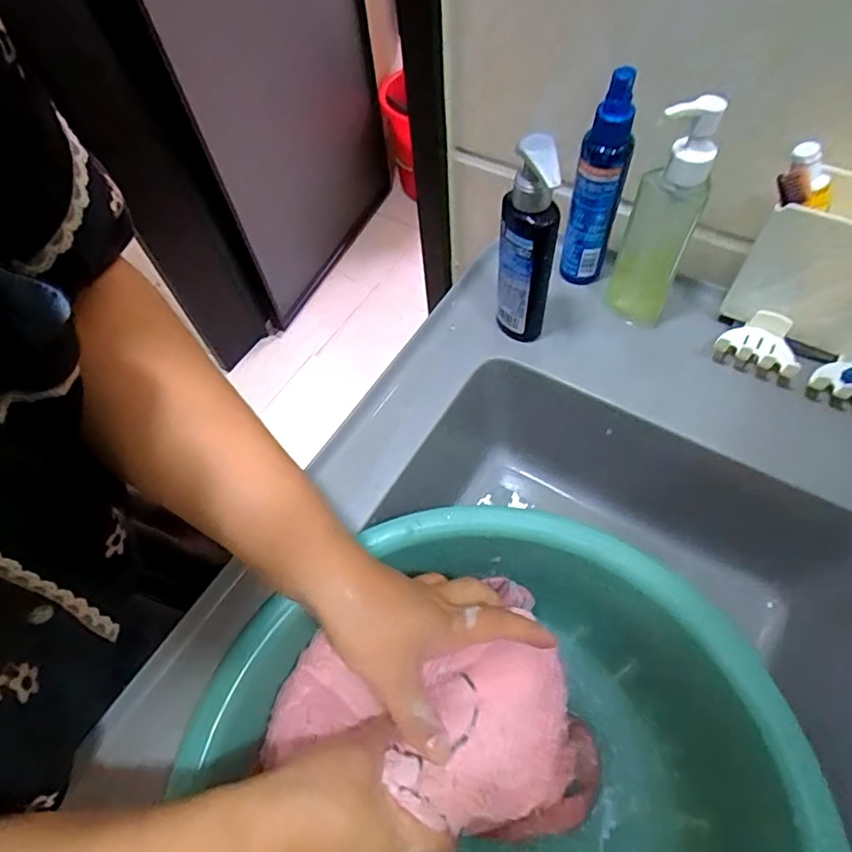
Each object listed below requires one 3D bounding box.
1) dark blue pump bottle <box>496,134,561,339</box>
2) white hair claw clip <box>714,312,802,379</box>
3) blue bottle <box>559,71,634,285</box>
[{"bbox_3d":[0.073,-0.121,0.393,0.041,0.172,0.038,6,61,8],"label":"dark blue pump bottle"},{"bbox_3d":[0.257,-0.062,0.414,0.057,0.030,0.041,27,66,19],"label":"white hair claw clip"},{"bbox_3d":[0.131,-0.176,0.415,0.035,0.179,0.038,11,61,11],"label":"blue bottle"}]

